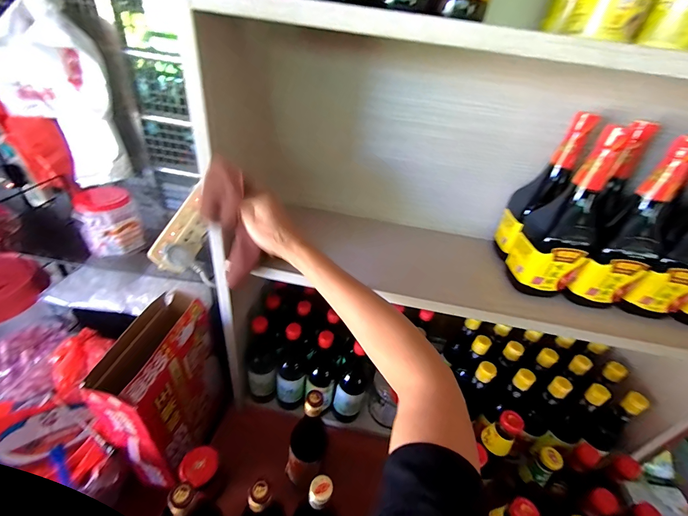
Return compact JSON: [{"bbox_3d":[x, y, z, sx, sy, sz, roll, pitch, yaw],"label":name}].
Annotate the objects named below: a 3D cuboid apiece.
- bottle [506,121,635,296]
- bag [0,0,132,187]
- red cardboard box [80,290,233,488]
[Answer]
[{"bbox_3d":[0.335,-0.051,0.479,0.083,0.260,0.077,8,36,0],"label":"bottle"},{"bbox_3d":[-0.578,-0.332,0.639,0.199,0.329,0.135,26,39,23],"label":"bag"},{"bbox_3d":[-0.355,0.269,0.642,0.124,0.343,0.221,11,36,4],"label":"red cardboard box"}]

